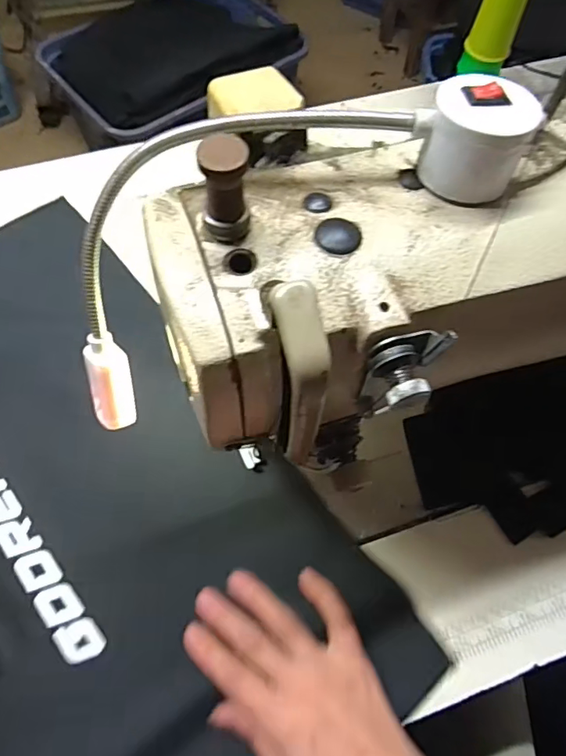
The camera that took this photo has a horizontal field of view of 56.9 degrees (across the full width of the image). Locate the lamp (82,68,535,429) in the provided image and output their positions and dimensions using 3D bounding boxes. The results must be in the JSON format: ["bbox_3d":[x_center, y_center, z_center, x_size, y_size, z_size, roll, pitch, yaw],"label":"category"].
[{"bbox_3d":[-0.011,-0.054,0.202,0.215,0.080,0.053,-25,64,17],"label":"lamp"}]

